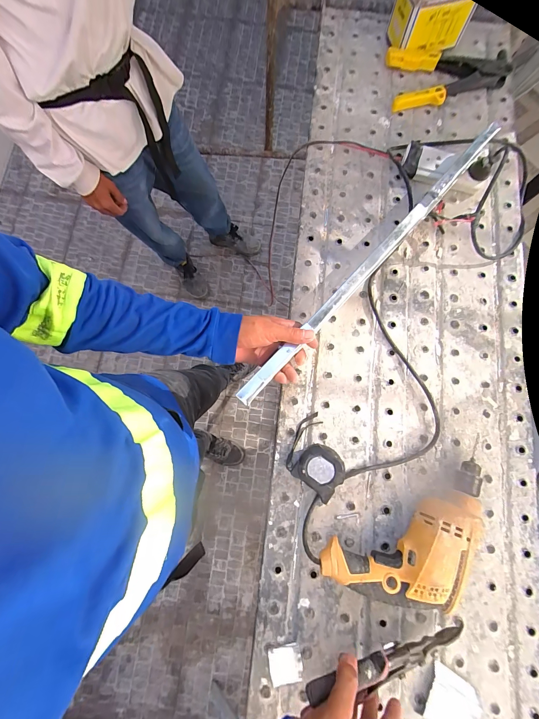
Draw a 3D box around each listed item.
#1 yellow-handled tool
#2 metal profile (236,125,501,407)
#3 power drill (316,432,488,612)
[{"bbox_3d":[0.369,-0.573,0.586,0.245,0.023,0.145,-1,79,0],"label":"yellow-handled tool"},{"bbox_3d":[0.169,-0.162,0.454,0.021,0.048,0.610,42,81,8],"label":"metal profile"},{"bbox_3d":[0.210,0.260,0.402,0.268,0.070,0.140,-25,81,-6],"label":"power drill"}]

